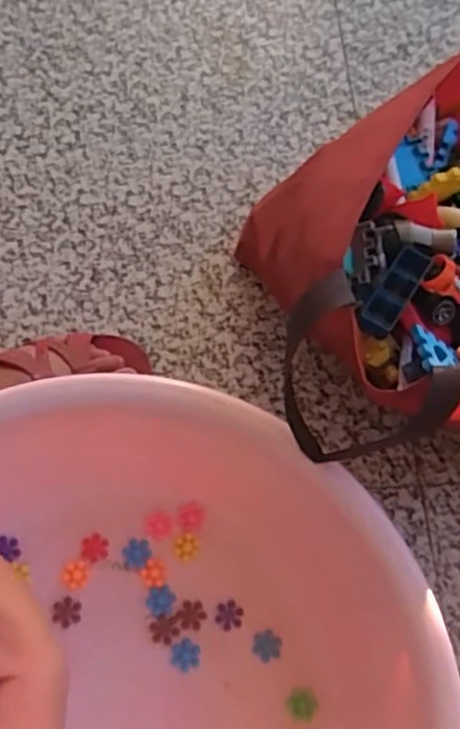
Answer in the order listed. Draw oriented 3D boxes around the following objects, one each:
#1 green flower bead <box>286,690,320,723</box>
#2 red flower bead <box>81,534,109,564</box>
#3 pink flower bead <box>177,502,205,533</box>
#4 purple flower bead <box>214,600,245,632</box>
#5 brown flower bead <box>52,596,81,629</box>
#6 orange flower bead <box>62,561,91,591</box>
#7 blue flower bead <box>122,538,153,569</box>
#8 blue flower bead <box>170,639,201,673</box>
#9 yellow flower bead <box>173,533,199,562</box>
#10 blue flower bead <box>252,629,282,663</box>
[{"bbox_3d":[0.064,0.299,0.599,0.024,0.005,0.025,-31,74,-12],"label":"green flower bead"},{"bbox_3d":[-0.126,0.172,0.638,0.025,0.004,0.025,-8,70,-5],"label":"red flower bead"},{"bbox_3d":[-0.037,0.146,0.652,0.026,0.004,0.027,-8,70,-5],"label":"pink flower bead"},{"bbox_3d":[-0.001,0.231,0.628,0.024,0.004,0.026,1,70,-2],"label":"purple flower bead"},{"bbox_3d":[-0.148,0.225,0.621,0.024,0.006,0.026,1,70,-2],"label":"brown flower bead"},{"bbox_3d":[-0.142,0.194,0.631,0.023,0.006,0.024,41,74,12],"label":"orange flower bead"},{"bbox_3d":[-0.087,0.177,0.641,0.026,0.004,0.026,1,70,-2],"label":"blue flower bead"},{"bbox_3d":[-0.040,0.263,0.618,0.027,0.004,0.026,1,70,-2],"label":"blue flower bead"},{"bbox_3d":[-0.041,0.172,0.645,0.025,0.004,0.024,1,70,-2],"label":"yellow flower bead"},{"bbox_3d":[0.034,0.255,0.620,0.027,0.004,0.024,38,73,11],"label":"blue flower bead"}]

